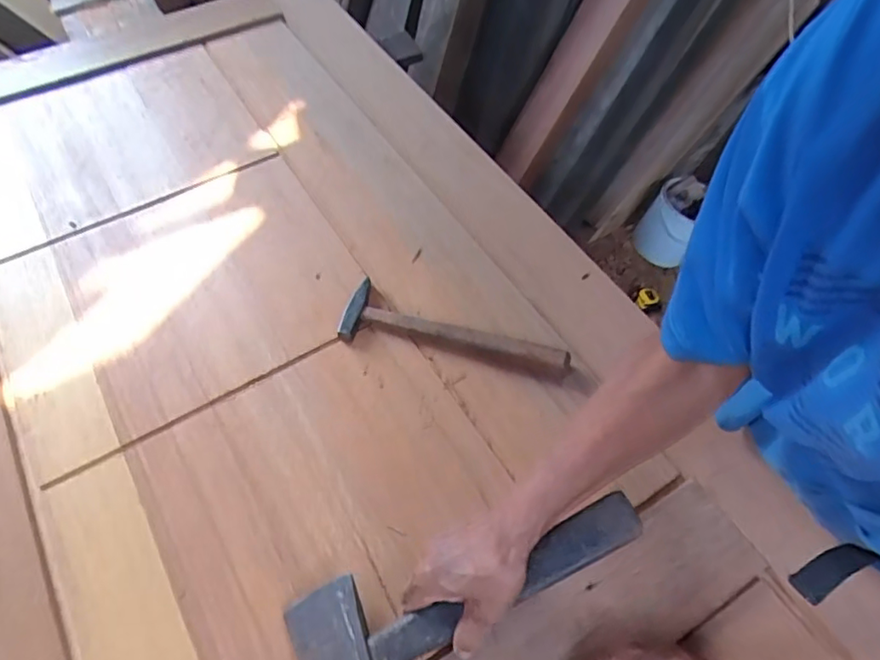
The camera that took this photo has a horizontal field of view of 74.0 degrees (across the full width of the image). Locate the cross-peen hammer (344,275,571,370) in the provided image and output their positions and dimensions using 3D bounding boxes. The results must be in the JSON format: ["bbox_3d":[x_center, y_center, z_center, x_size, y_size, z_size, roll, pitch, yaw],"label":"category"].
[{"bbox_3d":[0.021,-0.003,0.737,0.285,0.032,0.081,11,57,7],"label":"cross-peen hammer"}]

